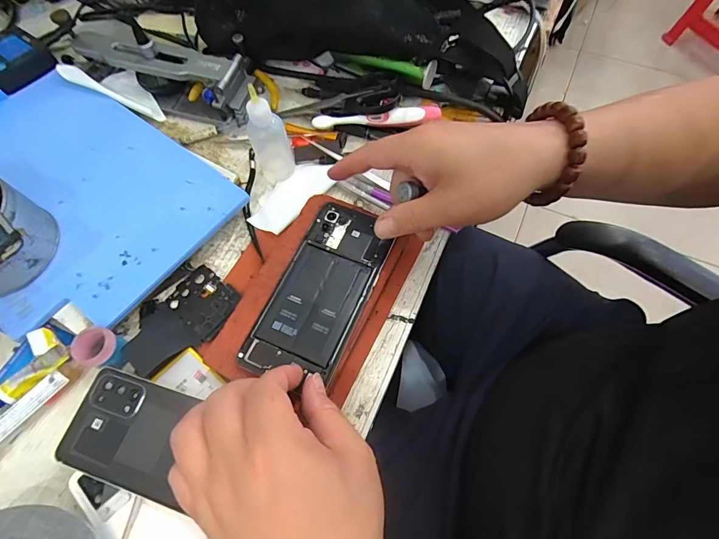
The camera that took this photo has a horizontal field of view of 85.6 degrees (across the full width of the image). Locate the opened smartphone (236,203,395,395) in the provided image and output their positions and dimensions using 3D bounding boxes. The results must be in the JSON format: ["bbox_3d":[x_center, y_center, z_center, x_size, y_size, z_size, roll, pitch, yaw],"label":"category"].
[{"bbox_3d":[-0.029,0.015,0.310,0.070,0.011,0.152,24,67,8],"label":"opened smartphone"}]

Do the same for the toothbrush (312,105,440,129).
[{"bbox_3d":[0.018,-0.159,0.411,0.133,0.017,0.017,-3,65,1],"label":"toothbrush"}]

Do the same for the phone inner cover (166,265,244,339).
[{"bbox_3d":[-0.140,0.027,0.348,0.063,0.004,0.048,33,72,23],"label":"phone inner cover"}]

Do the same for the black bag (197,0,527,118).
[{"bbox_3d":[-0.013,-0.265,0.415,0.405,0.096,0.102,17,66,10],"label":"black bag"}]

